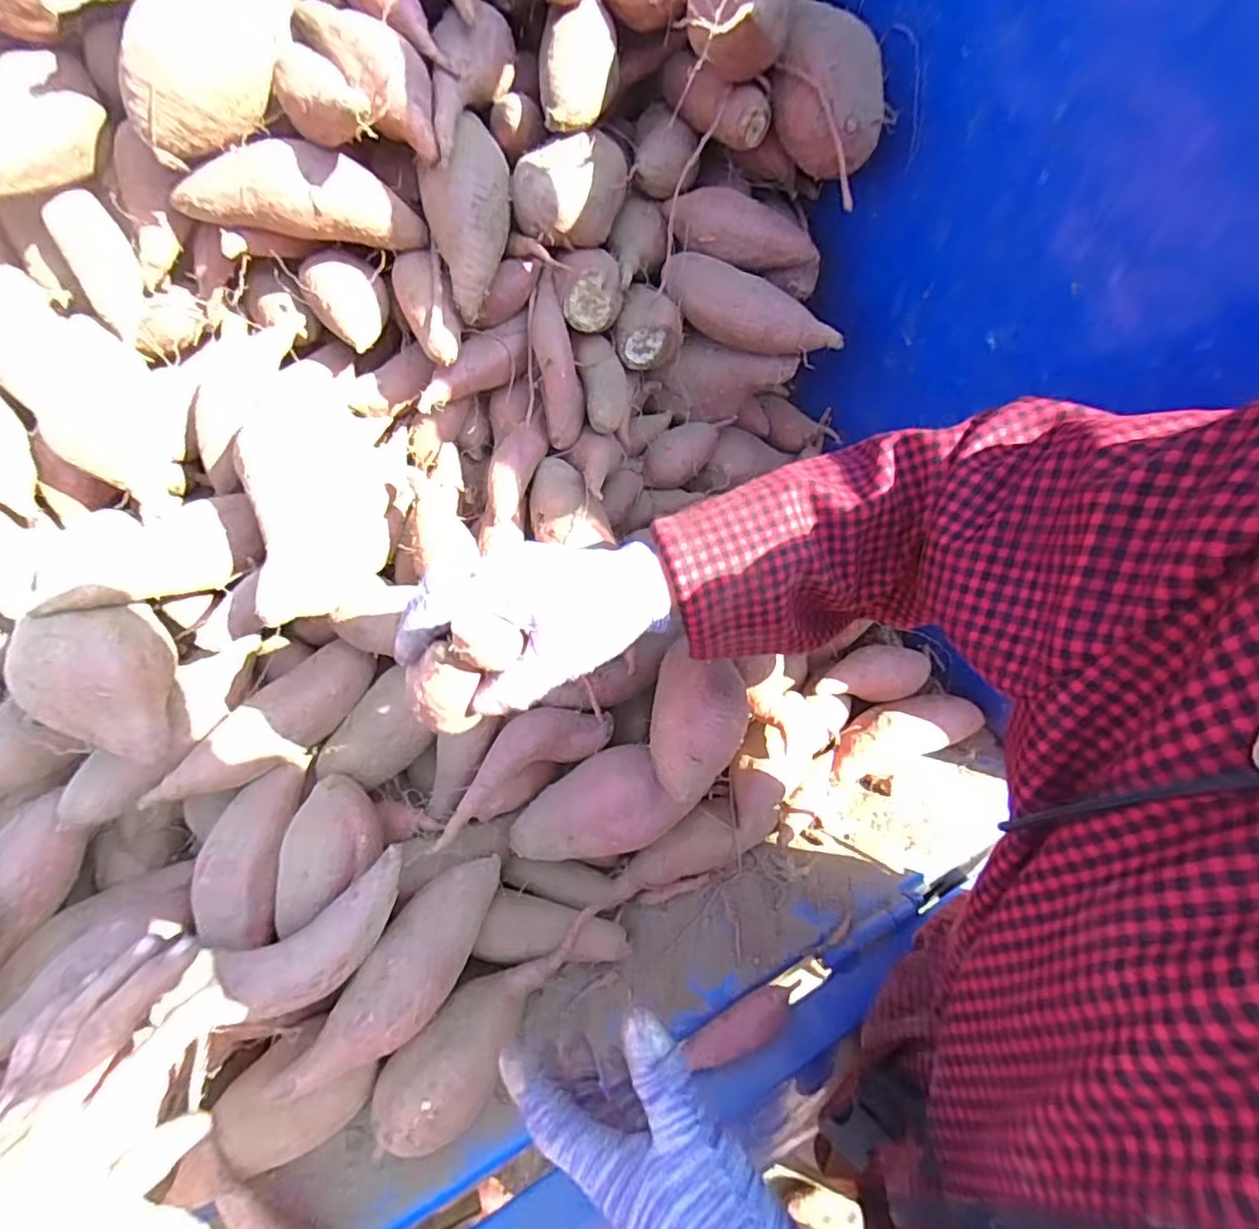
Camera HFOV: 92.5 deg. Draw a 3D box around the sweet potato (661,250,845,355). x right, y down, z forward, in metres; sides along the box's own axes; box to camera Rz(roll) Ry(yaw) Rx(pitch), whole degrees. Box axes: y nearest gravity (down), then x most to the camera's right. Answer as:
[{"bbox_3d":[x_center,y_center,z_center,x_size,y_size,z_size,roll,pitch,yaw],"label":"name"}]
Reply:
[{"bbox_3d":[0.105,-0.268,0.531,0.159,0.057,0.043,23,56,20],"label":"sweet potato"}]

